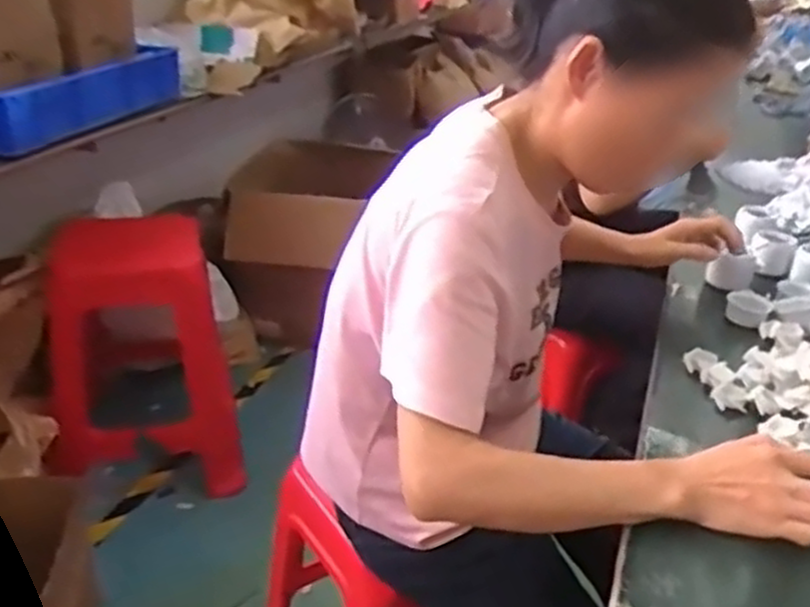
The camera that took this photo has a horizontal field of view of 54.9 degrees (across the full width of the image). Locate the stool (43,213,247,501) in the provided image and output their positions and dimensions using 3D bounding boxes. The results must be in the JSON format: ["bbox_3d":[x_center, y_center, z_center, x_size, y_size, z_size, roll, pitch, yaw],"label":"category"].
[{"bbox_3d":[-0.617,0.109,1.794,0.382,0.521,0.426,-8,29,-18],"label":"stool"}]

